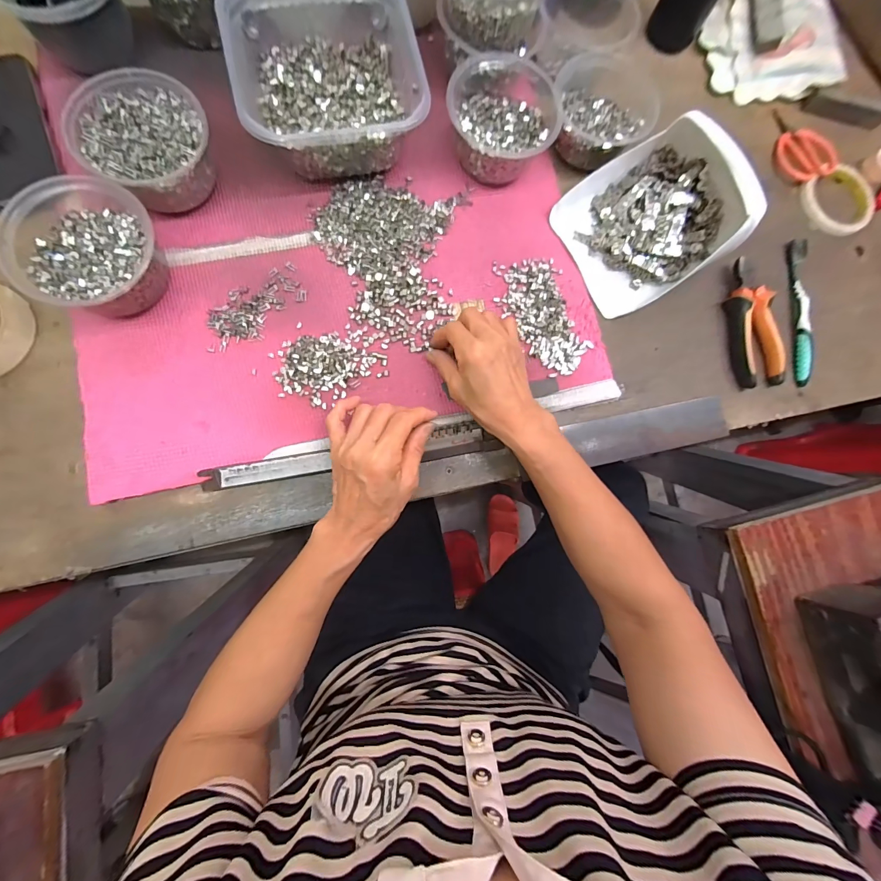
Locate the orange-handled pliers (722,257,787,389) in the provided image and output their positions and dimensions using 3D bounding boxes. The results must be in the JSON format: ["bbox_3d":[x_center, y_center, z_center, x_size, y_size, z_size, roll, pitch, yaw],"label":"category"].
[{"bbox_3d":[0.367,-0.139,0.436,0.055,0.025,0.149,-8,85,-7],"label":"orange-handled pliers"}]

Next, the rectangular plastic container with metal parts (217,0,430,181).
[{"bbox_3d":[-0.112,-0.360,0.373,0.170,0.072,0.166,-15,86,-8],"label":"rectangular plastic container with metal parts"}]

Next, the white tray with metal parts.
[{"bbox_3d":[0.237,-0.247,0.398,0.174,0.074,0.149,-30,88,-9],"label":"white tray with metal parts"}]

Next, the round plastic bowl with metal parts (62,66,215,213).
[{"bbox_3d":[-0.277,-0.280,0.357,0.109,0.056,0.114,1,84,-6],"label":"round plastic bowl with metal parts"}]

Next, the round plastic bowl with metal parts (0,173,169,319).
[{"bbox_3d":[-0.312,-0.169,0.337,0.115,0.058,0.109,1,84,-6],"label":"round plastic bowl with metal parts"}]

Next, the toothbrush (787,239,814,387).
[{"bbox_3d":[0.439,-0.157,0.451,0.014,0.017,0.183,5,83,-6],"label":"toothbrush"}]

